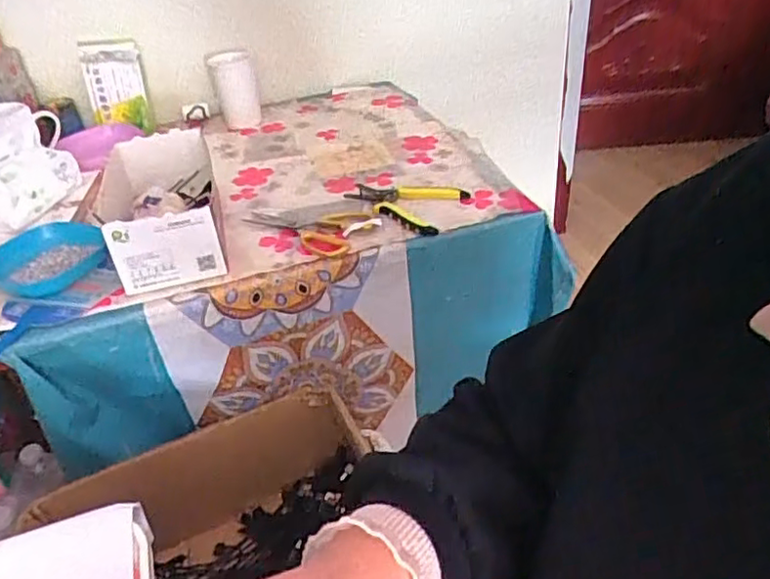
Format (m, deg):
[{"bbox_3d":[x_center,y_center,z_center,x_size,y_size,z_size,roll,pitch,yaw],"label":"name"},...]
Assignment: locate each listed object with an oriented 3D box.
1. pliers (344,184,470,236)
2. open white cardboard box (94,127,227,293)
[{"bbox_3d":[0.023,-0.123,0.873,0.152,0.013,0.116,16,41,26],"label":"pliers"},{"bbox_3d":[-0.291,-0.111,0.823,0.135,0.094,0.249,-13,37,-10],"label":"open white cardboard box"}]

